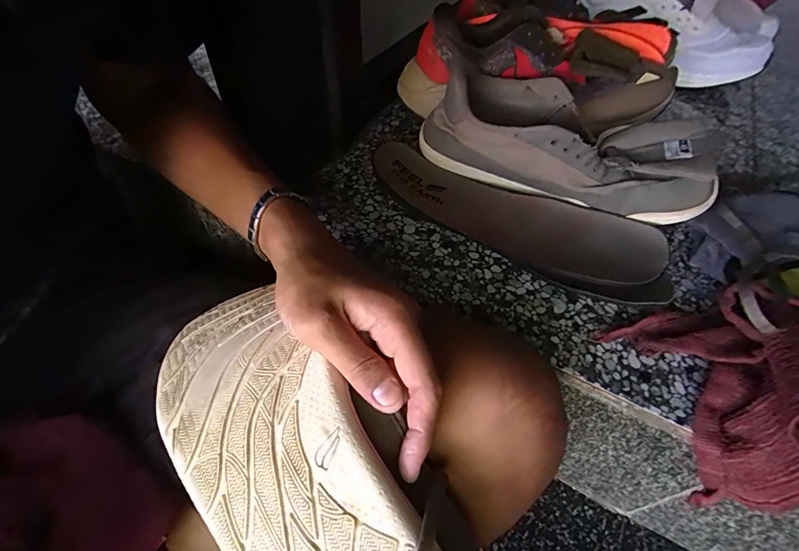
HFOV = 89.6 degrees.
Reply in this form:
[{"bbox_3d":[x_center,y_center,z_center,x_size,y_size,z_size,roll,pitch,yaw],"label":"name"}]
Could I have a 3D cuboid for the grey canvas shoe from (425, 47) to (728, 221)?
[{"bbox_3d":[0.153,-0.127,0.394,0.267,0.087,0.099,19,52,13],"label":"grey canvas shoe"}]

